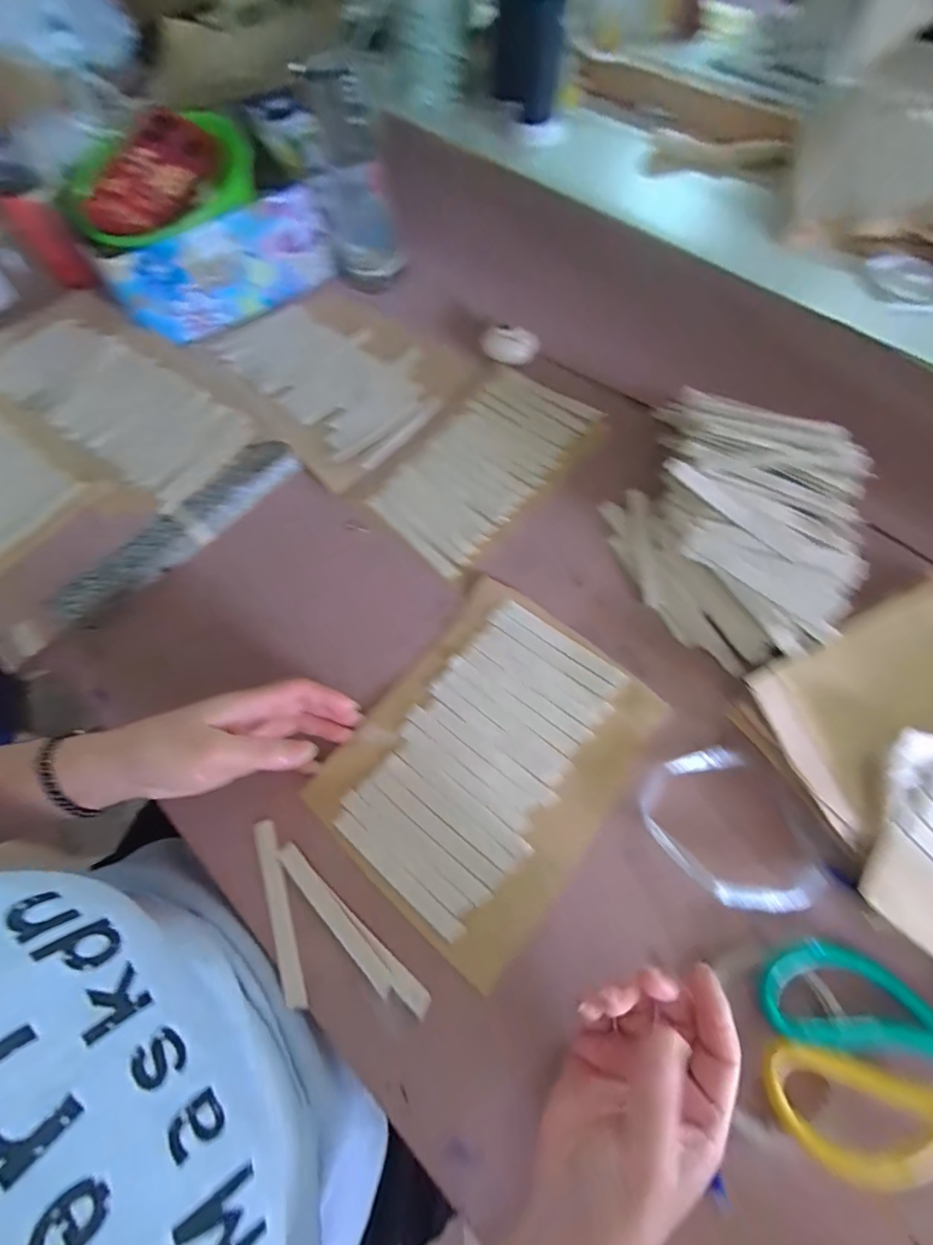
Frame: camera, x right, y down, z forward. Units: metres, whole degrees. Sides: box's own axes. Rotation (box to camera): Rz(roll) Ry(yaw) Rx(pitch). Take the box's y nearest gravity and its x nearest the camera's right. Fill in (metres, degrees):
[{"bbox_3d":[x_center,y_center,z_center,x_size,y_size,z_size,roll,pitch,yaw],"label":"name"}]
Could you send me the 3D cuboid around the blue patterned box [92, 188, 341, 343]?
[{"bbox_3d":[-0.265,-0.399,0.580,0.251,0.101,0.047,-30,67,-11],"label":"blue patterned box"}]

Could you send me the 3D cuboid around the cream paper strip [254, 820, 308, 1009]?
[{"bbox_3d":[-0.129,0.197,0.347,0.014,0.004,0.117,-20,67,-4],"label":"cream paper strip"}]

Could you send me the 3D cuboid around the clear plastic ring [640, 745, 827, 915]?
[{"bbox_3d":[0.177,0.141,0.340,0.090,0.015,0.111,-29,67,-10],"label":"clear plastic ring"}]

